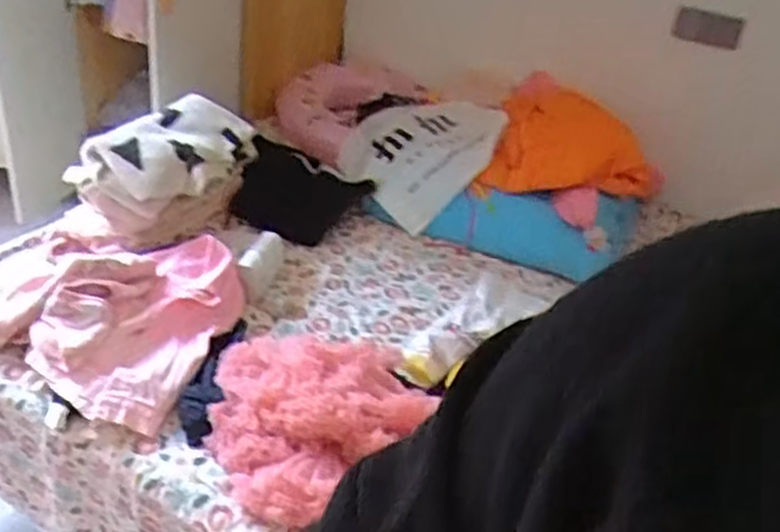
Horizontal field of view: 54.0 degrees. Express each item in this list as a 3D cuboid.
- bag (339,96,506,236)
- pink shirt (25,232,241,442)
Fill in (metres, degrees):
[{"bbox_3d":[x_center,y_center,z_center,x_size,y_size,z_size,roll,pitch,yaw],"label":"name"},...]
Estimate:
[{"bbox_3d":[0.069,-0.302,1.959,0.389,0.100,0.366,-42,57,-15],"label":"bag"},{"bbox_3d":[-0.435,0.072,1.328,0.255,0.148,0.428,13,35,7],"label":"pink shirt"}]

